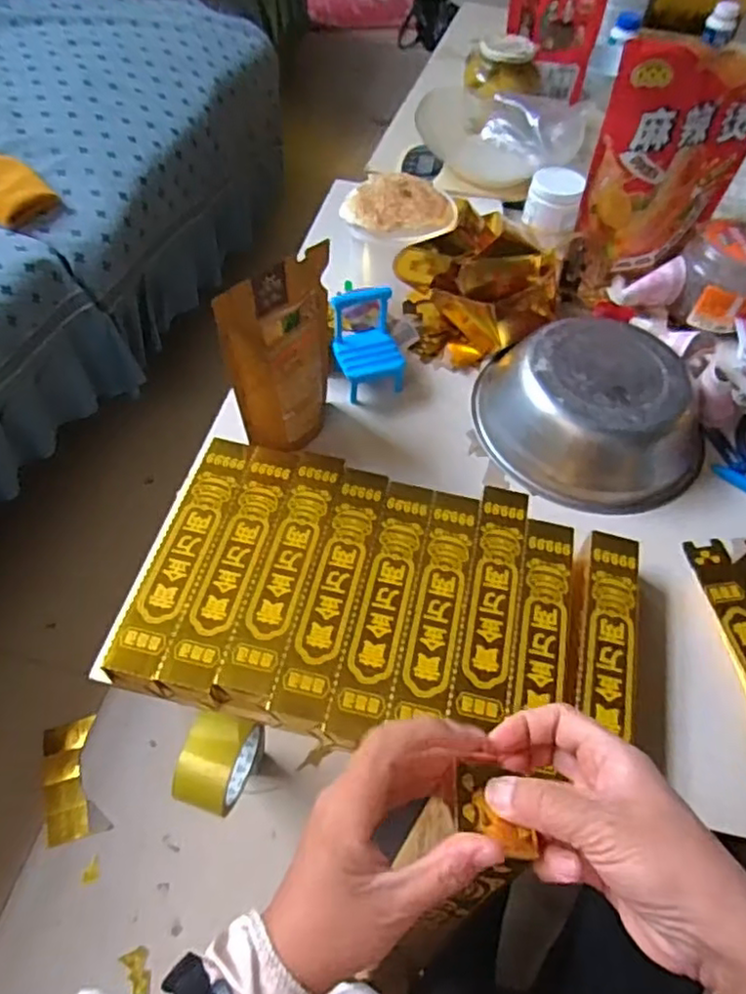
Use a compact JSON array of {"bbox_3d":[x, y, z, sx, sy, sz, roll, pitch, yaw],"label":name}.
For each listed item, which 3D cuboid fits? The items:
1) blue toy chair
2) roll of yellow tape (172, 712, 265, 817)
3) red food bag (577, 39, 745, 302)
[{"bbox_3d":[-0.007,-0.163,0.698,0.072,0.096,0.072,-19,57,-16],"label":"blue toy chair"},{"bbox_3d":[-0.145,0.253,0.625,0.054,0.108,0.096,18,55,10],"label":"roll of yellow tape"},{"bbox_3d":[0.347,-0.371,0.750,0.186,0.265,0.037,-6,49,-4],"label":"red food bag"}]

